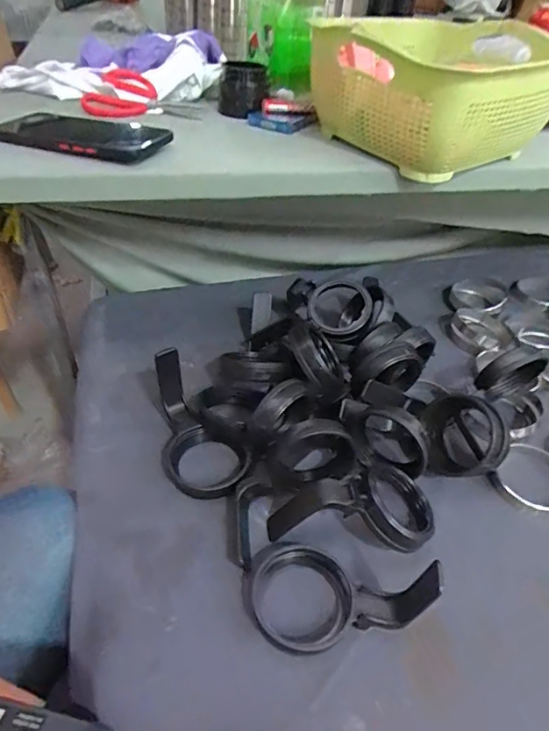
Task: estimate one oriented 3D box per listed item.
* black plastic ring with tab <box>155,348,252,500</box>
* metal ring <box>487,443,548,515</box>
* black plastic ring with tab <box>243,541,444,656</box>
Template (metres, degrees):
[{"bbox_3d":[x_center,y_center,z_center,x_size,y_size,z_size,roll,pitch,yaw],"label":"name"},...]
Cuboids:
[{"bbox_3d":[-0.067,0.048,0.440,0.072,0.074,0.132,-8,43,-14],"label":"black plastic ring with tab"},{"bbox_3d":[0.239,0.103,0.446,0.065,0.013,0.072,35,50,30],"label":"metal ring"},{"bbox_3d":[0.039,0.165,0.345,0.125,0.044,0.077,16,43,13],"label":"black plastic ring with tab"}]

